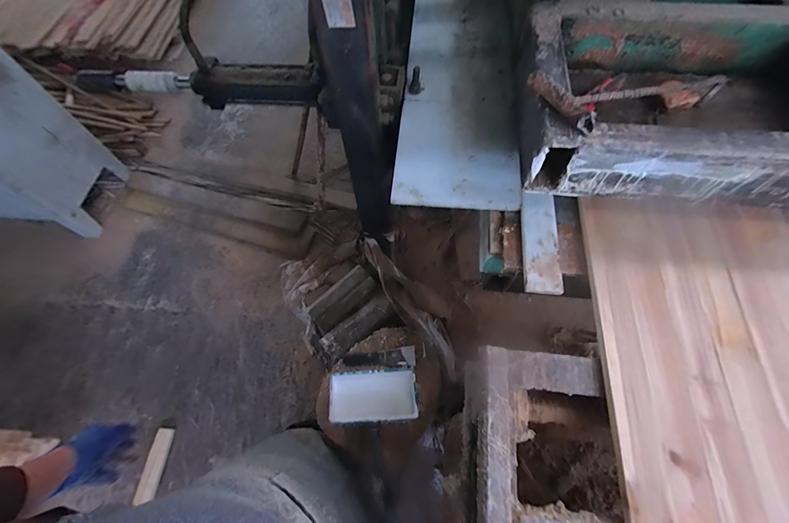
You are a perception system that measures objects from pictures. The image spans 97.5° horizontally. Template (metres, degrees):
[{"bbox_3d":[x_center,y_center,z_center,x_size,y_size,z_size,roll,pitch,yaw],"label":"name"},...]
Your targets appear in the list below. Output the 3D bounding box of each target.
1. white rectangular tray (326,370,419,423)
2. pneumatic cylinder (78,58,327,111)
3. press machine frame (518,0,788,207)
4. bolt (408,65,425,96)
[{"bbox_3d":[-0.046,0.289,0.743,0.183,0.015,0.101,-4,64,0],"label":"white rectangular tray"},{"bbox_3d":[-0.451,-0.442,0.837,0.575,0.086,0.097,8,64,6],"label":"pneumatic cylinder"},{"bbox_3d":[0.735,-0.257,0.569,1.045,0.127,0.368,4,64,4],"label":"press machine frame"},{"bbox_3d":[0.051,-0.412,0.793,0.034,0.048,0.038,3,64,1],"label":"bolt"}]

